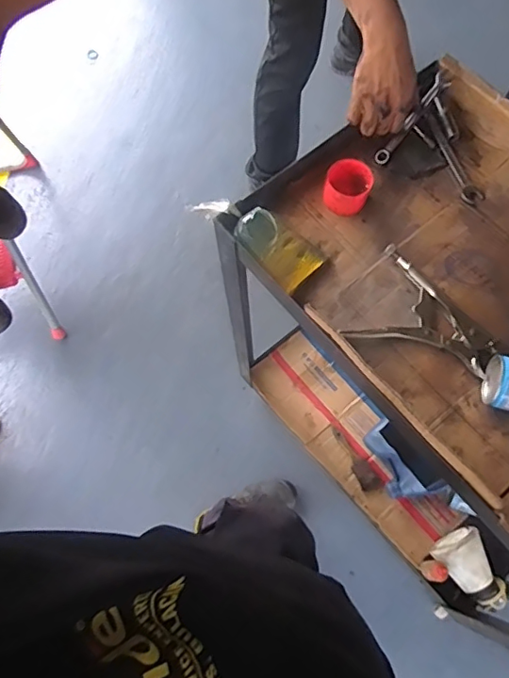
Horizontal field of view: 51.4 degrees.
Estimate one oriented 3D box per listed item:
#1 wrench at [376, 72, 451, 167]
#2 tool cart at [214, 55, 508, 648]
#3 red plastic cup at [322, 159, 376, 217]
[{"bbox_3d":[0.245,-0.342,0.829,0.022,0.013,0.171,37,86,17],"label":"wrench"},{"bbox_3d":[0.387,0.103,1.051,0.470,0.822,0.806,-38,74,-10],"label":"tool cart"},{"bbox_3d":[0.140,-0.225,0.791,0.065,0.060,0.061,-1,71,2],"label":"red plastic cup"}]

